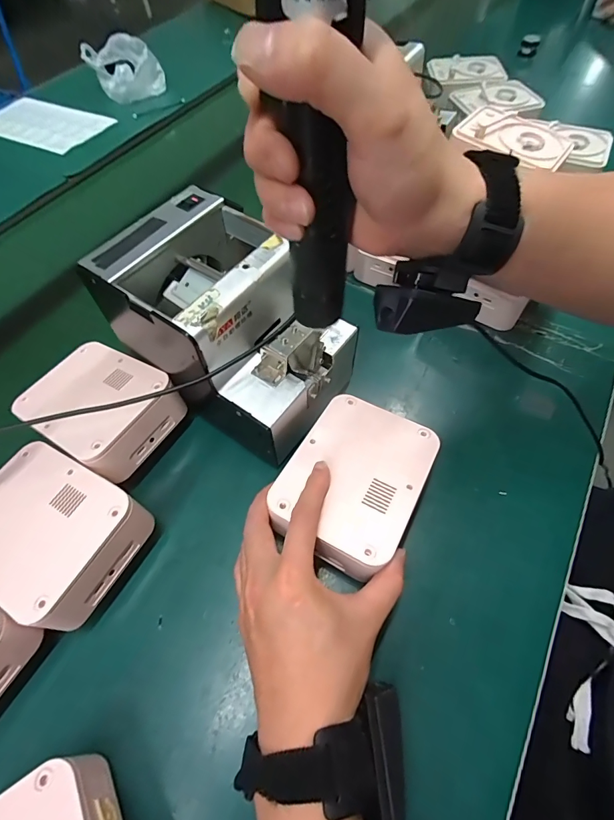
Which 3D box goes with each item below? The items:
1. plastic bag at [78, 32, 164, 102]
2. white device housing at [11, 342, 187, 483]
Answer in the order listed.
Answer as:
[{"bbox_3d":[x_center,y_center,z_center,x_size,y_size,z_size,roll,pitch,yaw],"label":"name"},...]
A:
[{"bbox_3d":[-0.389,-0.723,0.847,0.149,0.092,0.140,-20,58,-8],"label":"plastic bag"},{"bbox_3d":[-0.190,-0.006,0.357,0.134,0.038,0.100,28,64,20],"label":"white device housing"}]

